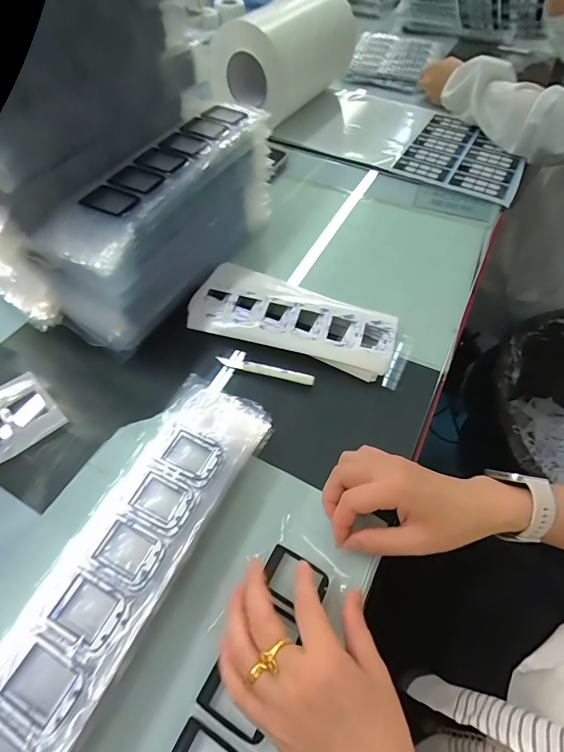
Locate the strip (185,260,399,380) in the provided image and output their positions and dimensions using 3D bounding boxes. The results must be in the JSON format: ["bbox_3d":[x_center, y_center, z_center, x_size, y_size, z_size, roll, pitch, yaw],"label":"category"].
[{"bbox_3d":[0.010,-0.066,0.459,0.240,0.024,0.109,19,57,12],"label":"strip"}]

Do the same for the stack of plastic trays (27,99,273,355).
[{"bbox_3d":[-0.130,-0.192,0.459,0.101,0.123,0.323,22,58,14],"label":"stack of plastic trays"}]

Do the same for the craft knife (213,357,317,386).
[{"bbox_3d":[-0.019,-0.006,0.425,0.109,0.006,0.012,13,56,8],"label":"craft knife"}]

